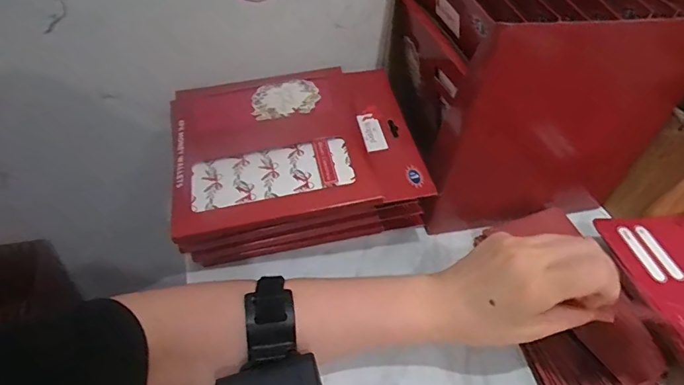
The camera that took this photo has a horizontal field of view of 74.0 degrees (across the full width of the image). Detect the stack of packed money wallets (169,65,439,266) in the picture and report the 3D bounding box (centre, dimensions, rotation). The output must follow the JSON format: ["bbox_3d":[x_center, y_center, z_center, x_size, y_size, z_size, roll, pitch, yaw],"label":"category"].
[{"bbox_3d":[-0.049,-0.031,0.479,0.241,0.098,0.199,-8,48,-14],"label":"stack of packed money wallets"}]

